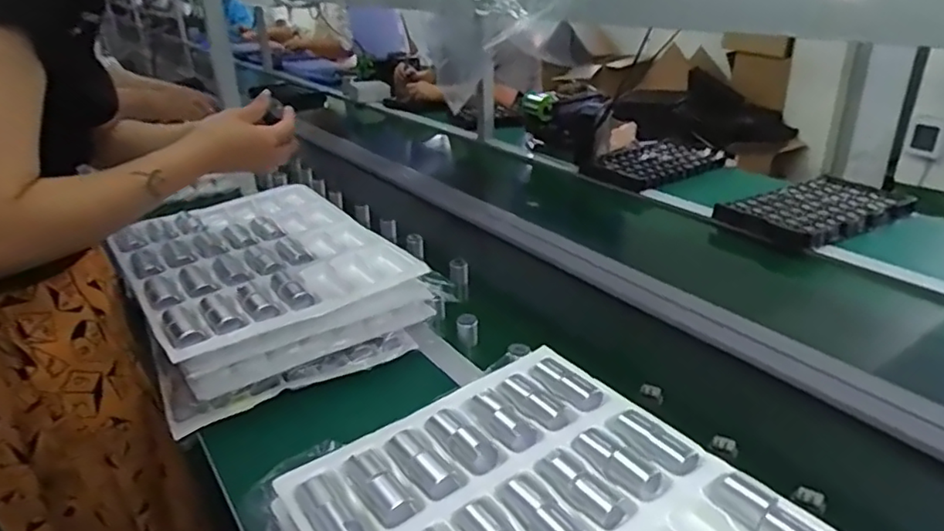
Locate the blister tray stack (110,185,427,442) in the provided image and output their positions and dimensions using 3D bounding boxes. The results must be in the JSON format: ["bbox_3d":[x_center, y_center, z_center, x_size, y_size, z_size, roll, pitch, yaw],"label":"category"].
[{"bbox_3d":[-0.313,0.026,0.907,0.339,0.125,0.424,-19,31,-30],"label":"blister tray stack"}]

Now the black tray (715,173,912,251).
[{"bbox_3d":[0.702,-0.115,1.258,0.354,0.037,0.209,-15,29,-24],"label":"black tray"}]

